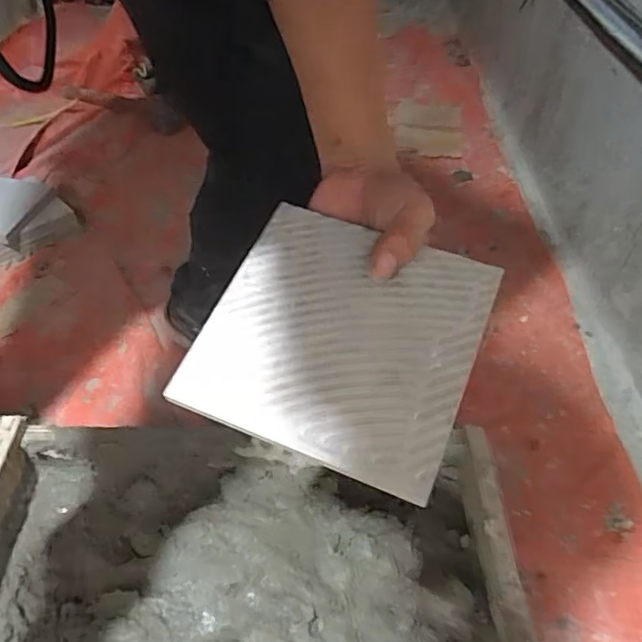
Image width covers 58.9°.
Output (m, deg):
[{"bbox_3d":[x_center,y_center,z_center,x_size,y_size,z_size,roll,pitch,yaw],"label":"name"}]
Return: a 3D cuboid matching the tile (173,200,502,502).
[{"bbox_3d":[0.010,0.006,0.321,0.145,0.005,0.143,19,64,15],"label":"tile"}]

